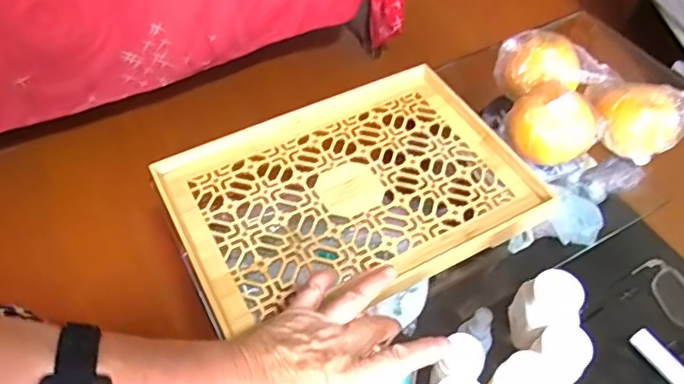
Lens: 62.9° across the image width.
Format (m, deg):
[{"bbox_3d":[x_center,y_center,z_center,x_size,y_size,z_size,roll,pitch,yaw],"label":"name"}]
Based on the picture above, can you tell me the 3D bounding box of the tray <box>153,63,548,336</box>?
[{"bbox_3d":[0.010,-0.005,0.546,0.331,0.018,0.228,-22,56,-15],"label":"tray"}]

